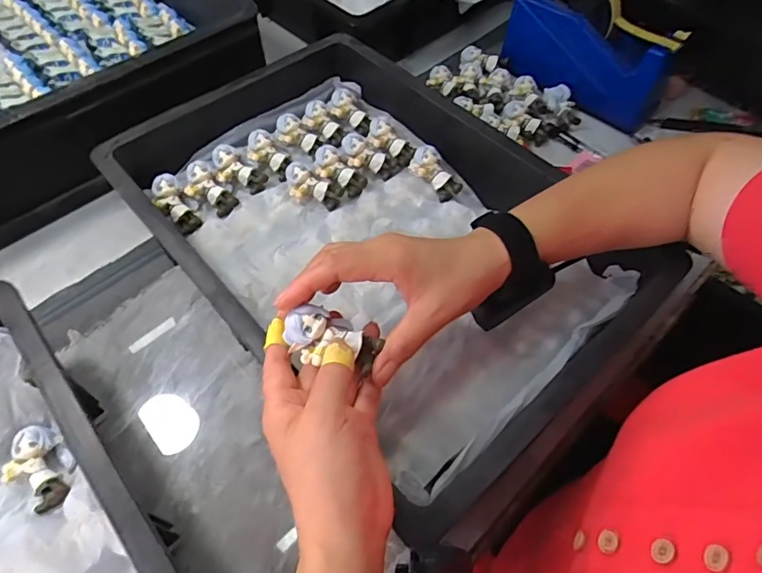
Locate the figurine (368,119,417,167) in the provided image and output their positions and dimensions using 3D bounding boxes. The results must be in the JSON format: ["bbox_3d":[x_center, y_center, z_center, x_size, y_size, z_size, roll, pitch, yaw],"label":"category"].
[{"bbox_3d":[0.009,-0.161,0.558,0.064,0.022,0.026,42,65,7],"label":"figurine"}]

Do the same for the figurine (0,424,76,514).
[{"bbox_3d":[-0.262,0.139,0.384,0.059,0.019,0.046,31,62,17],"label":"figurine"}]

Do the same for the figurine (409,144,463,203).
[{"bbox_3d":[0.058,-0.121,0.536,0.031,0.024,0.064,-34,81,-21],"label":"figurine"}]

